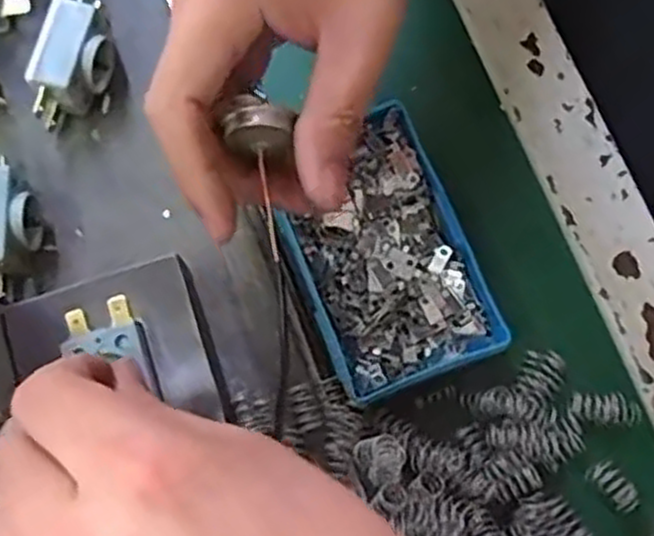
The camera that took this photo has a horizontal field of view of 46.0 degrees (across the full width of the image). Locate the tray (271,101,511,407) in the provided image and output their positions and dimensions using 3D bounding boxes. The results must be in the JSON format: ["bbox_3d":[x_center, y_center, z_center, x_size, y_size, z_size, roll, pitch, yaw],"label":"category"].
[{"bbox_3d":[0.022,-0.005,0.323,0.069,0.022,0.109,-21,77,-6],"label":"tray"}]

